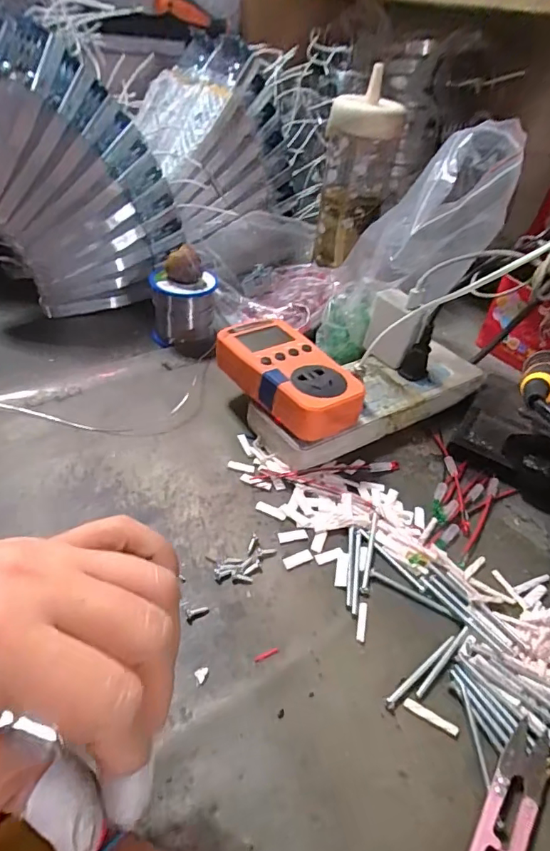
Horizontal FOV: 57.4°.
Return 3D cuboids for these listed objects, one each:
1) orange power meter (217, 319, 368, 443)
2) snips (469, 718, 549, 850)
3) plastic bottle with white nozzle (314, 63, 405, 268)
[{"bbox_3d":[0.011,-0.040,0.402,0.062,0.030,0.126,-21,48,-30],"label":"orange power meter"},{"bbox_3d":[0.105,0.183,0.229,0.021,0.010,0.101,32,47,26],"label":"snips"},{"bbox_3d":[0.091,-0.277,0.576,0.076,0.174,0.065,11,40,4],"label":"plastic bottle with white nozzle"}]

